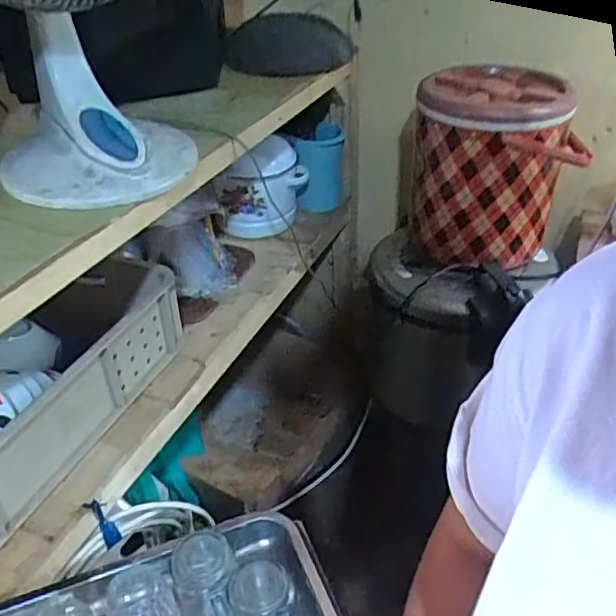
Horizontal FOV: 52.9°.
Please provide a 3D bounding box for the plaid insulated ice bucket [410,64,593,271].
[{"bbox_3d":[0.345,-0.284,1.228,0.243,0.308,0.278,-17,40,-22],"label":"plaid insulated ice bucket"}]

